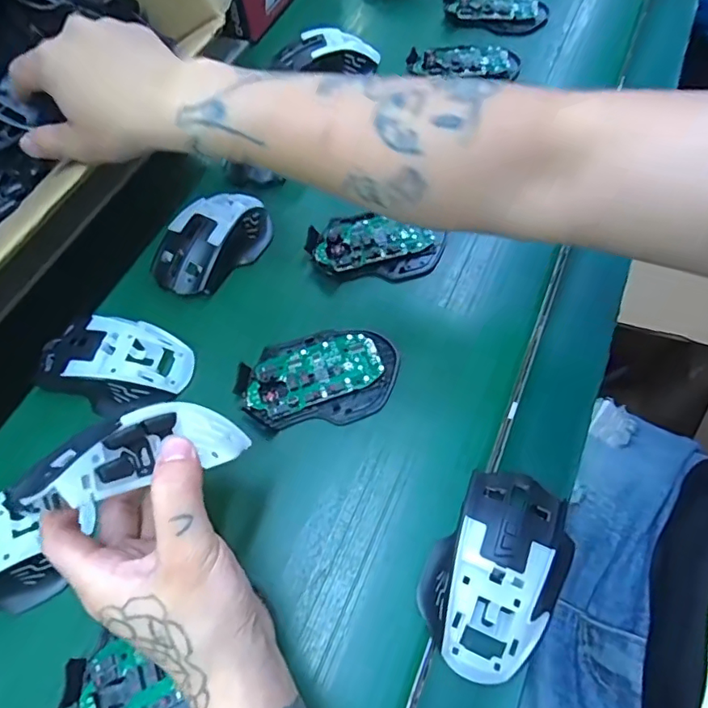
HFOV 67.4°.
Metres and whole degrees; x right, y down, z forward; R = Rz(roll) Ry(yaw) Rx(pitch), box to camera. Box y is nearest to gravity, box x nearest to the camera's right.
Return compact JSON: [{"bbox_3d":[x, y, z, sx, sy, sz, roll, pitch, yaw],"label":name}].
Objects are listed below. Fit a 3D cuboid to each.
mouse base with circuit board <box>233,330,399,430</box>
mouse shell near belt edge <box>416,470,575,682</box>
[{"bbox_3d":[-0.026,0.017,0.394,0.114,0.025,0.072,-5,61,0],"label":"mouse base with circuit board"},{"bbox_3d":[0.084,0.123,0.310,0.068,0.036,0.114,27,66,17],"label":"mouse shell near belt edge"}]

